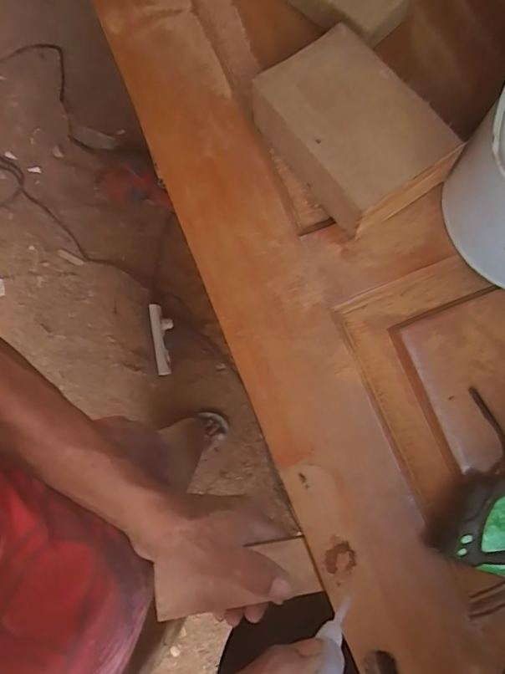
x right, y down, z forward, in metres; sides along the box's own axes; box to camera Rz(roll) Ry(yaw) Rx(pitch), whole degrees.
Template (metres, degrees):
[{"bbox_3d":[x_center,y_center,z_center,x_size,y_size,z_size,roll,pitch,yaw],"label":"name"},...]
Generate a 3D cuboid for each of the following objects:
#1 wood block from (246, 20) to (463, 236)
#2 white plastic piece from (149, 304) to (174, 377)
[{"bbox_3d":[0.084,-0.186,0.420,0.105,0.059,0.158,-34,80,-5],"label":"wood block"},{"bbox_3d":[-0.244,0.005,1.268,0.061,0.026,0.192,-9,81,0],"label":"white plastic piece"}]

